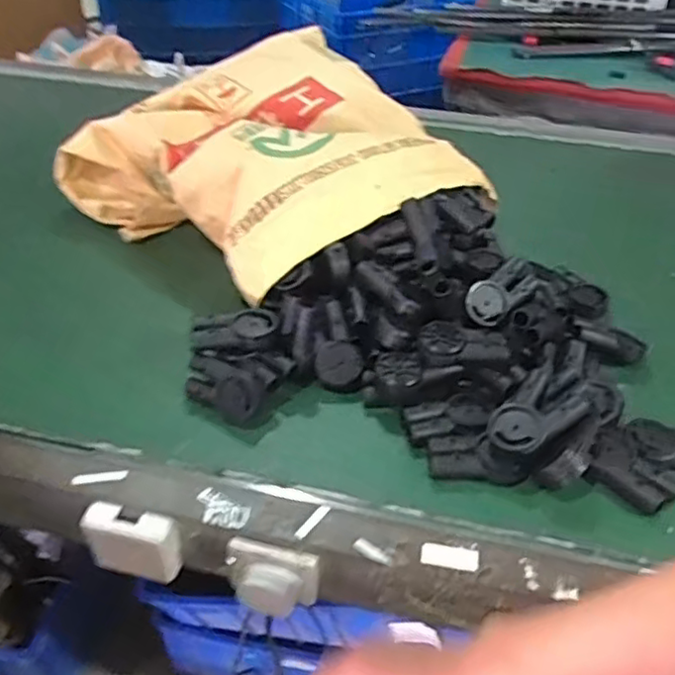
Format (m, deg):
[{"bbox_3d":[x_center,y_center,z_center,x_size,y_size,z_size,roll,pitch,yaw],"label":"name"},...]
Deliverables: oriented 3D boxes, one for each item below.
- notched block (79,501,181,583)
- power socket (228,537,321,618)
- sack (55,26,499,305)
[{"bbox_3d":[-0.200,0.204,0.641,0.089,0.073,0.031,8,41,7],"label":"notched block"},{"bbox_3d":[-0.064,0.231,0.618,0.087,0.066,0.035,8,41,7],"label":"power socket"},{"bbox_3d":[-0.092,-0.269,0.966,0.494,0.191,0.409,32,49,30],"label":"sack"}]

